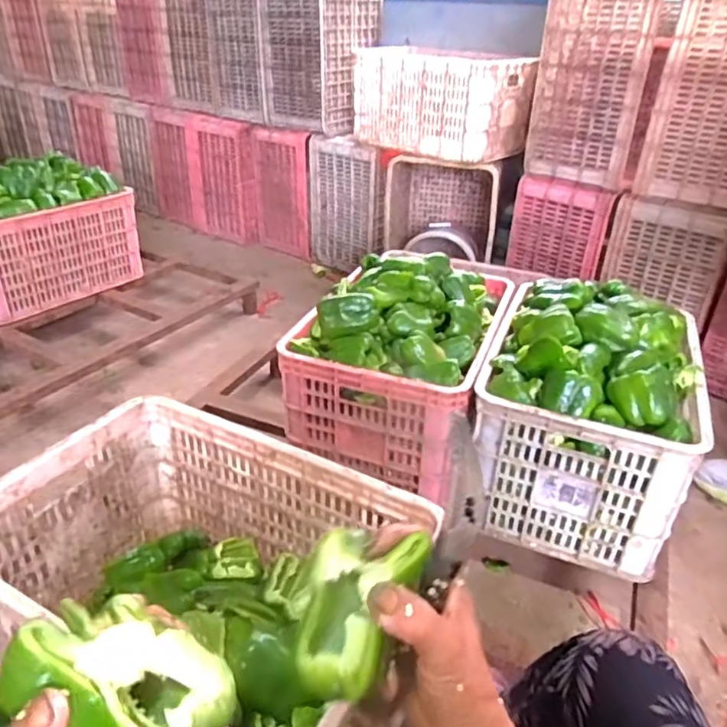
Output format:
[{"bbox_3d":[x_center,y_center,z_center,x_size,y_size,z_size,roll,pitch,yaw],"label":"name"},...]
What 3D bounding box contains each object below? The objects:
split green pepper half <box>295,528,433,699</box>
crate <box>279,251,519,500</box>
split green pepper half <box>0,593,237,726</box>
[{"bbox_3d":[0.003,0.153,0.370,0.074,0.045,0.096,-13,43,32],"label":"split green pepper half"},{"bbox_3d":[0.079,-0.034,1.135,0.320,0.288,0.400,14,34,19],"label":"crate"},{"bbox_3d":[-0.121,0.168,0.302,0.098,0.048,0.078,37,20,17],"label":"split green pepper half"}]

